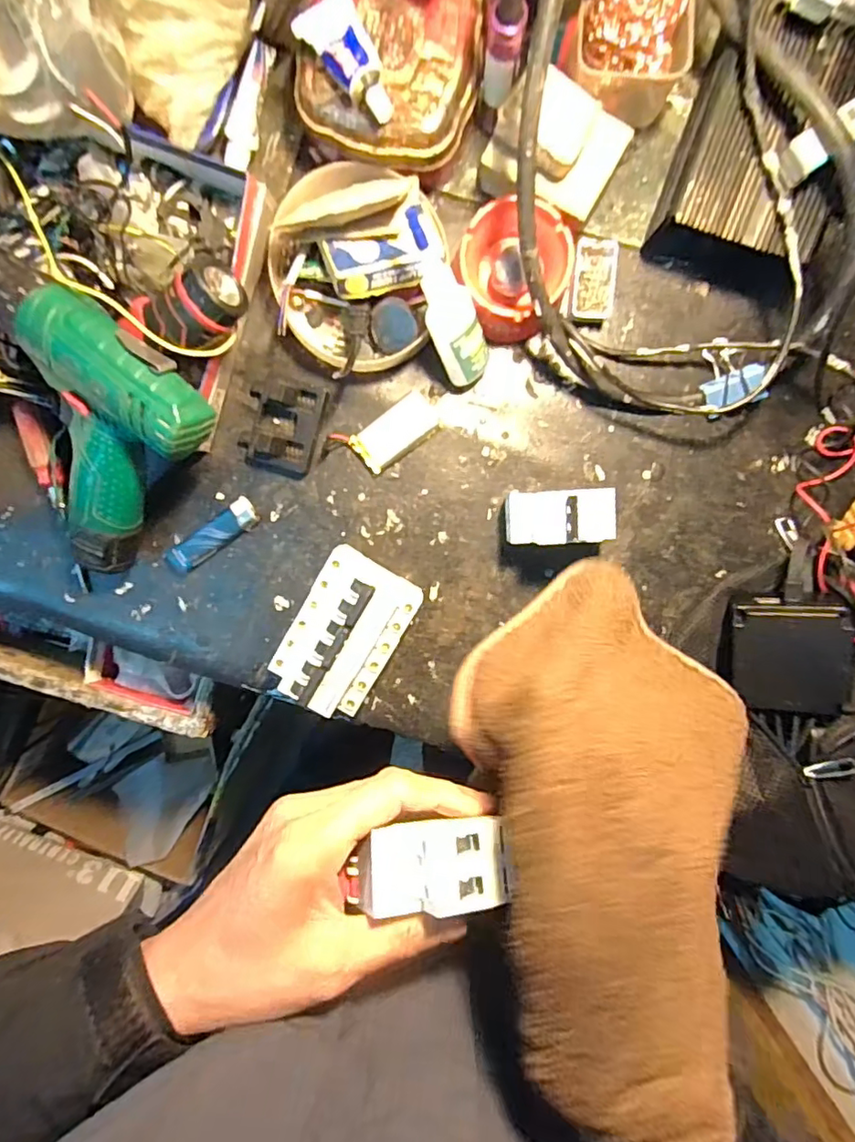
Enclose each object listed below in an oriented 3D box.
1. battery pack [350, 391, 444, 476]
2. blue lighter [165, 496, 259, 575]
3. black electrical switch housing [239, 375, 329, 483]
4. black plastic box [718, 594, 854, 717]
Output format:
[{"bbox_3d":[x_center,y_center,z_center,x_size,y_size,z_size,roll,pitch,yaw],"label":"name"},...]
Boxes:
[{"bbox_3d":[-0.024,-0.108,0.446,0.069,0.008,0.034,-35,97,7],"label":"battery pack"},{"bbox_3d":[-0.174,-0.027,0.457,0.083,0.012,0.024,-34,97,7],"label":"blue lighter"},{"bbox_3d":[-0.113,-0.110,0.437,0.055,0.025,0.072,16,100,-1],"label":"black electrical switch housing"},{"bbox_3d":[0.264,0.062,0.423,0.081,0.035,0.081,1,105,25],"label":"black plastic box"}]

